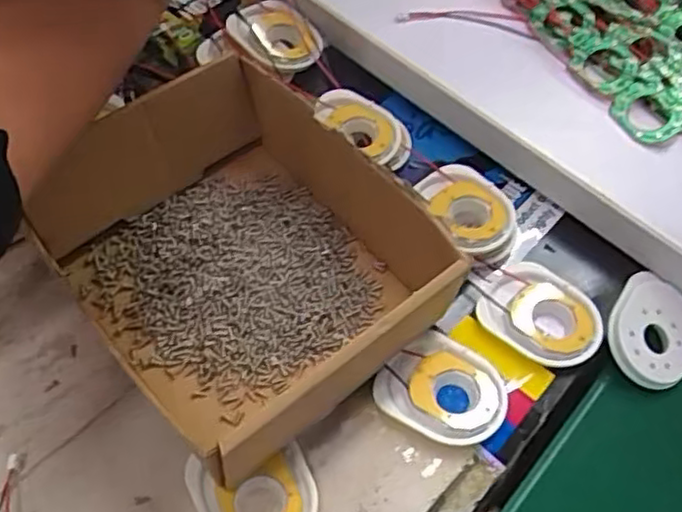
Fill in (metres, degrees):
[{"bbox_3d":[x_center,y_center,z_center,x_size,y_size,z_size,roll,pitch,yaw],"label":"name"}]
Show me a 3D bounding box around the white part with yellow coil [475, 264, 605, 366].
[{"bbox_3d":[0.099,0.028,0.349,0.060,0.012,0.045,34,61,16],"label":"white part with yellow coil"}]

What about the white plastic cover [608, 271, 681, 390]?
[{"bbox_3d":[0.158,0.038,0.354,0.045,0.009,0.056,37,61,-1],"label":"white plastic cover"}]

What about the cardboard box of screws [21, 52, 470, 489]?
[{"bbox_3d":[-0.051,-0.004,0.334,0.138,0.060,0.170,-35,68,-22],"label":"cardboard box of screws"}]

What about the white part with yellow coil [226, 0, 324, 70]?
[{"bbox_3d":[-0.039,-0.135,0.432,0.042,0.014,0.058,-37,67,-24],"label":"white part with yellow coil"}]

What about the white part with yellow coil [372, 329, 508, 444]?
[{"bbox_3d":[0.048,0.061,0.321,0.055,0.010,0.046,35,62,17],"label":"white part with yellow coil"}]

